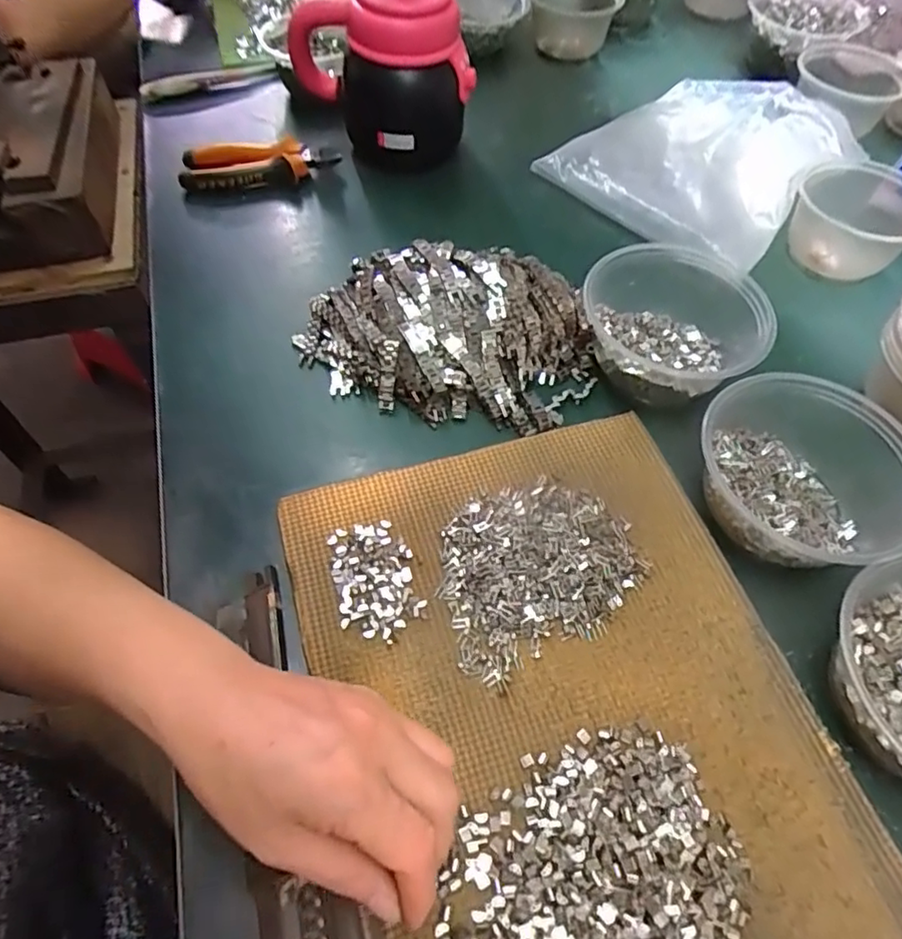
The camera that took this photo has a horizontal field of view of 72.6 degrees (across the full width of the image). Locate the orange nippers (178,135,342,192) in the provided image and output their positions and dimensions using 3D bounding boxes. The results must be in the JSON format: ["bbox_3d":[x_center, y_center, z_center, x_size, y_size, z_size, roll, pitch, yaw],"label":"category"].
[{"bbox_3d":[-0.188,-0.304,0.609,0.148,0.029,0.053,-8,58,-6],"label":"orange nippers"}]

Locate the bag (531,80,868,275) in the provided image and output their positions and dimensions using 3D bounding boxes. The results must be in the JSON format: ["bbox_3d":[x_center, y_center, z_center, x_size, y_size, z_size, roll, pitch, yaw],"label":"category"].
[{"bbox_3d":[0.255,-0.319,0.627,0.230,0.049,0.256,37,64,20],"label":"bag"}]

